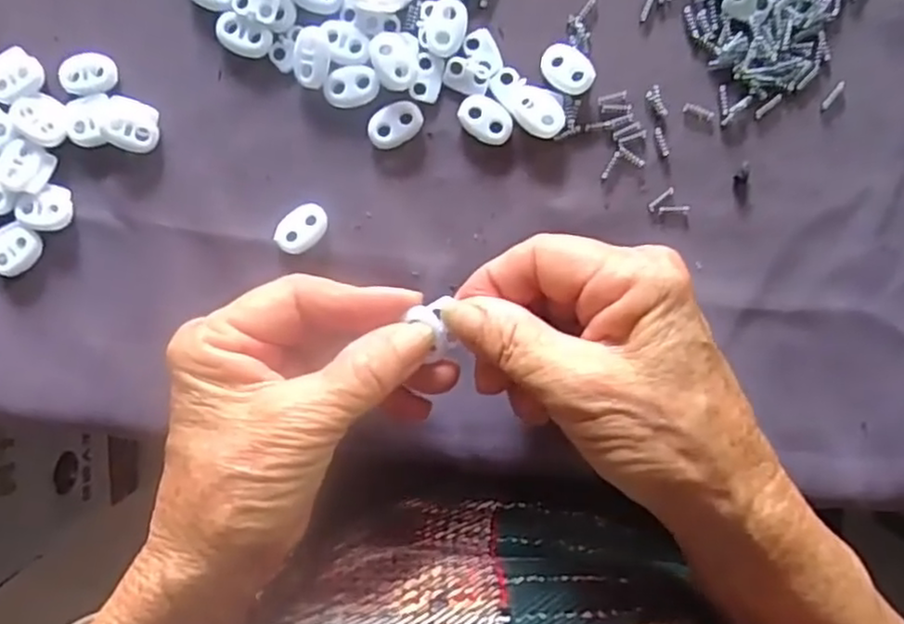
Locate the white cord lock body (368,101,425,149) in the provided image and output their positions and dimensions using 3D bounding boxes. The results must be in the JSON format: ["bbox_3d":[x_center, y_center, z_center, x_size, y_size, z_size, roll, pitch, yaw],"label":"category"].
[{"bbox_3d":[-0.023,-0.076,0.283,0.024,0.005,0.016,-35,94,4],"label":"white cord lock body"}]

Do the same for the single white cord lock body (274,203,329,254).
[{"bbox_3d":[-0.062,-0.034,0.287,0.023,0.006,0.015,-44,93,5],"label":"single white cord lock body"}]

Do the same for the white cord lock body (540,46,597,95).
[{"bbox_3d":[0.046,-0.096,0.276,0.016,0.008,0.022,-43,93,5],"label":"white cord lock body"}]

